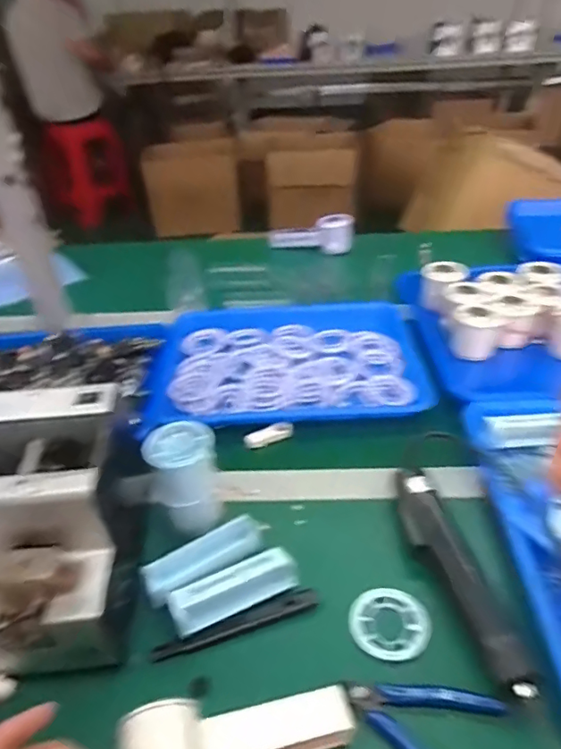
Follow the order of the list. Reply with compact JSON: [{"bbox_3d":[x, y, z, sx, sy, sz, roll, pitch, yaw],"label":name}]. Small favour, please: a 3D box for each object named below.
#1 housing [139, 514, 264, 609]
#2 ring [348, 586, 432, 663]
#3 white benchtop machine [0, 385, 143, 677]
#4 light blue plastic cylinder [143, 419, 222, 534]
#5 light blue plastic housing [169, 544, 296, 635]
[{"bbox_3d":[-0.067,0.159,0.465,0.110,0.023,0.034,-26,43,-25],"label":"housing"},{"bbox_3d":[0.090,0.203,0.433,0.062,0.008,0.062,-3,38,2],"label":"ring"},{"bbox_3d":[-0.193,0.120,0.434,0.130,0.141,0.181,-5,38,0],"label":"white benchtop machine"},{"bbox_3d":[-0.088,0.095,0.495,0.058,0.092,0.050,-14,39,-12],"label":"light blue plastic cylinder"},{"bbox_3d":[-0.039,0.179,0.443,0.108,0.018,0.033,-19,40,-17],"label":"light blue plastic housing"}]

